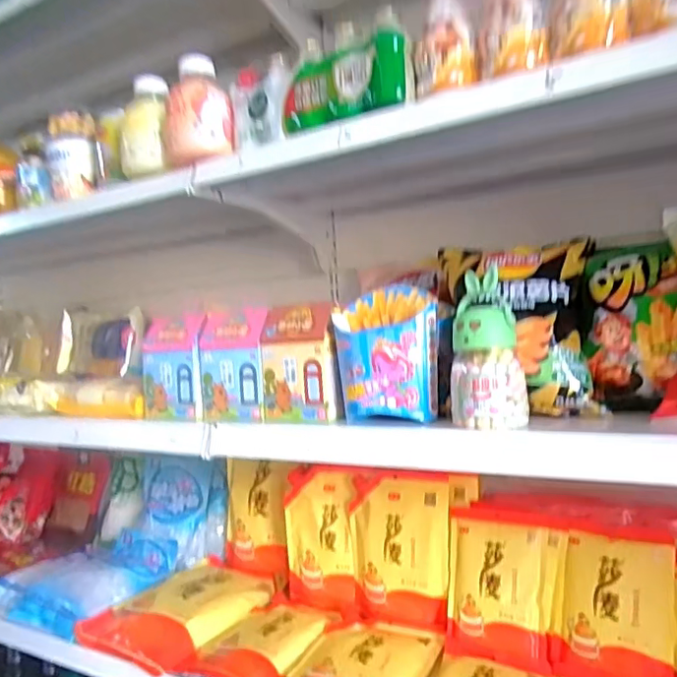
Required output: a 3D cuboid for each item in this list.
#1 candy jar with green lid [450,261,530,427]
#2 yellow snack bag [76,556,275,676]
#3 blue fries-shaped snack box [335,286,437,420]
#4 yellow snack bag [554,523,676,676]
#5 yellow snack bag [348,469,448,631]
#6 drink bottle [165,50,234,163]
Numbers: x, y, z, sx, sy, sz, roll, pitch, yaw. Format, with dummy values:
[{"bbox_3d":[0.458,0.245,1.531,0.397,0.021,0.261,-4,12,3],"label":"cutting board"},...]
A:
[{"bbox_3d":[0.133,0.011,0.507,0.064,0.129,0.063,-3,1,13],"label":"candy jar with green lid"},{"bbox_3d":[-0.204,0.374,0.788,0.179,0.037,0.256,-3,1,30],"label":"yellow snack bag"},{"bbox_3d":[0.049,0.015,0.579,0.103,0.125,0.080,-3,1,3],"label":"blue fries-shaped snack box"},{"bbox_3d":[0.301,0.286,0.608,0.114,0.164,0.046,-2,-20,34],"label":"yellow snack bag"},{"bbox_3d":[0.079,0.269,0.728,0.134,0.177,0.050,-3,1,32],"label":"yellow snack bag"},{"bbox_3d":[-0.158,-0.255,0.629,0.071,0.113,0.057,-4,1,-22],"label":"drink bottle"}]

